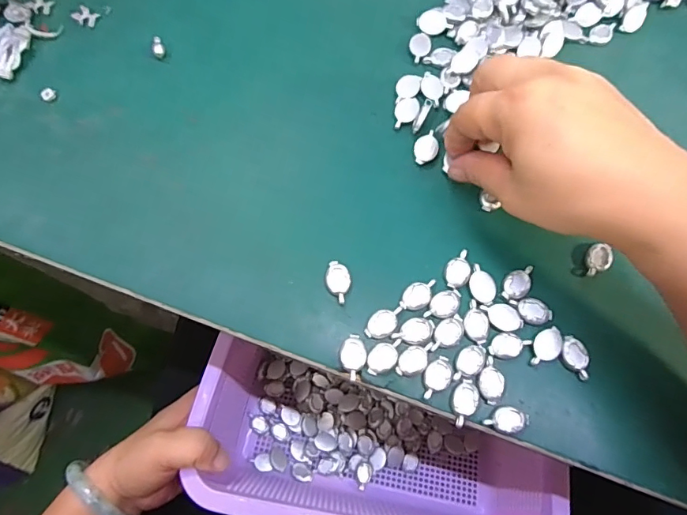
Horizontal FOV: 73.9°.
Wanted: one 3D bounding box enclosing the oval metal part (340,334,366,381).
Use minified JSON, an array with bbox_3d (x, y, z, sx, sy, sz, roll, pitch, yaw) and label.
[{"bbox_3d":[0.005,0.052,0.237,0.013,0.004,0.023,1,73,-4],"label":"oval metal part"}]

